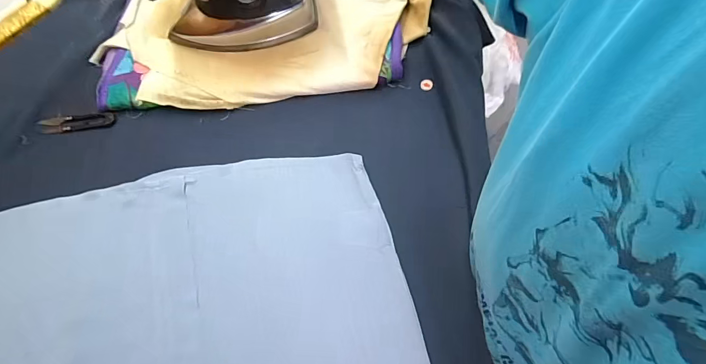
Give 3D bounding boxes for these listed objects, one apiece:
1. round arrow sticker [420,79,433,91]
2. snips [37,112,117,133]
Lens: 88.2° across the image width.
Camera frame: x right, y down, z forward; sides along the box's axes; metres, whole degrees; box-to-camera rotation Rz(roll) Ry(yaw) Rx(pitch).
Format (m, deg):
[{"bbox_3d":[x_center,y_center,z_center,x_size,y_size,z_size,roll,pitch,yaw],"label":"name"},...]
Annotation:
[{"bbox_3d":[0.098,-0.129,0.483,0.016,0.005,0.014,3,70,2],"label":"round arrow sticker"},{"bbox_3d":[-0.360,-0.078,0.474,0.098,0.005,0.022,-5,70,0],"label":"snips"}]

